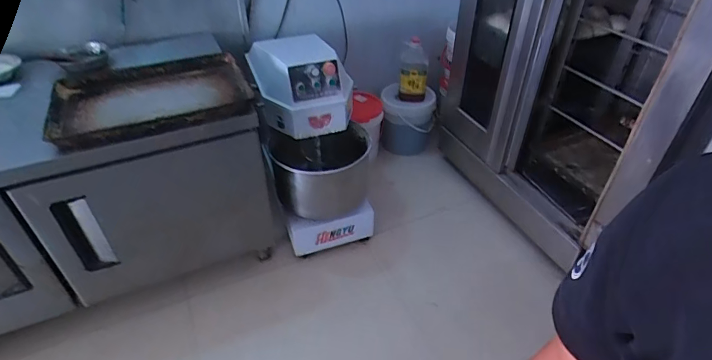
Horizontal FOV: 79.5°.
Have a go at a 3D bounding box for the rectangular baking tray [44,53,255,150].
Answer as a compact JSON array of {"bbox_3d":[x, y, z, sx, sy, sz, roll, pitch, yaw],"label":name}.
[{"bbox_3d":[-0.706,-0.299,1.479,0.635,0.059,0.473,-13,41,-15],"label":"rectangular baking tray"}]

